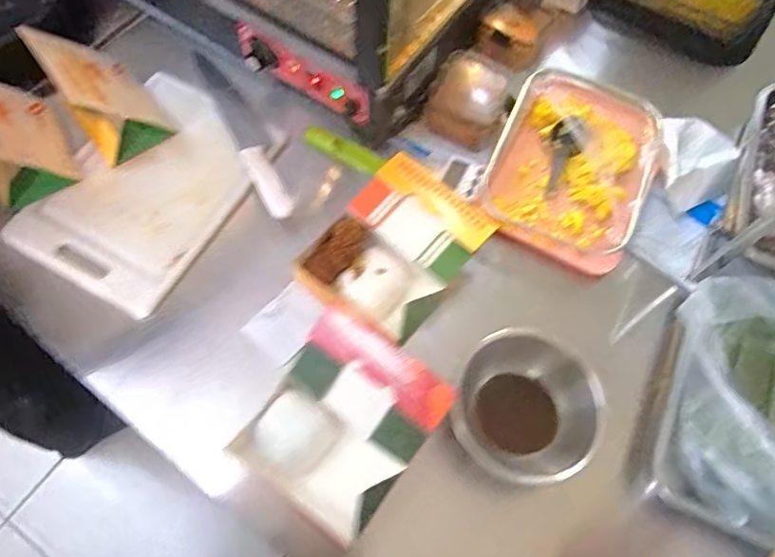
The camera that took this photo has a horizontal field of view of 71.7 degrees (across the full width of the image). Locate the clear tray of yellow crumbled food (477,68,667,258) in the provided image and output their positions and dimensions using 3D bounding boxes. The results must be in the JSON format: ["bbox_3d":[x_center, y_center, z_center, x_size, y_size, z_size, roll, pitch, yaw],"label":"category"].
[{"bbox_3d":[0.276,-0.177,0.805,0.230,0.052,0.306,23,67,8],"label":"clear tray of yellow crumbled food"}]

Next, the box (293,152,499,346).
[{"bbox_3d":[0.007,-0.033,0.729,0.190,0.082,0.220,42,71,15],"label":"box"}]

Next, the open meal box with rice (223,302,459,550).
[{"bbox_3d":[-0.054,0.162,0.599,0.173,0.102,0.190,36,69,13],"label":"open meal box with rice"}]

